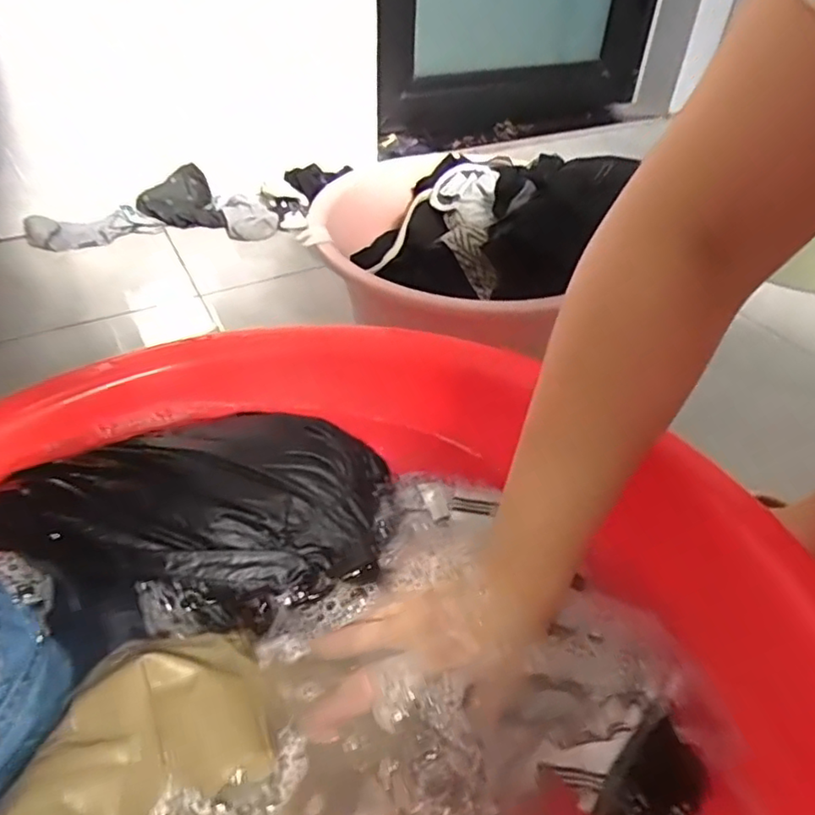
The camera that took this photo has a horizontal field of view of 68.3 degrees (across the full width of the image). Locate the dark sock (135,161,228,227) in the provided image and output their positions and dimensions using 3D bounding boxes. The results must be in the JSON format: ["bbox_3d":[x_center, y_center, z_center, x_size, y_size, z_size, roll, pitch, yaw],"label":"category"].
[{"bbox_3d":[-0.342,-0.307,0.900,0.118,0.071,0.079,-10,43,-15],"label":"dark sock"}]

